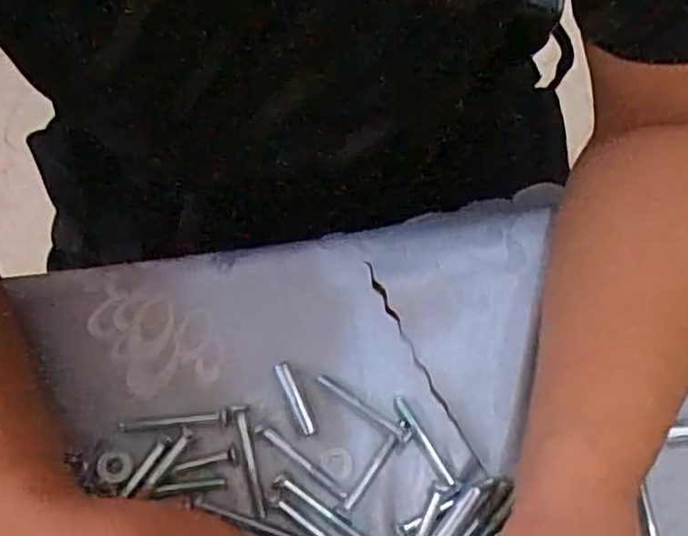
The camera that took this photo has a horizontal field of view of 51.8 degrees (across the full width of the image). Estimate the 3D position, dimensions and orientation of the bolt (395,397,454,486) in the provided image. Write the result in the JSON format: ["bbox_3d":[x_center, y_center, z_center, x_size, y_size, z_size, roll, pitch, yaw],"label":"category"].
[{"bbox_3d":[0.040,0.087,0.358,0.007,0.004,0.049,-28,75,-9],"label":"bolt"}]

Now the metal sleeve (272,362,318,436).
[{"bbox_3d":[-0.025,0.067,0.364,0.009,0.008,0.040,-23,74,-8],"label":"metal sleeve"}]

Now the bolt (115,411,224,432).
[{"bbox_3d":[-0.088,0.079,0.362,0.056,0.007,0.006,-6,73,-3],"label":"bolt"}]

